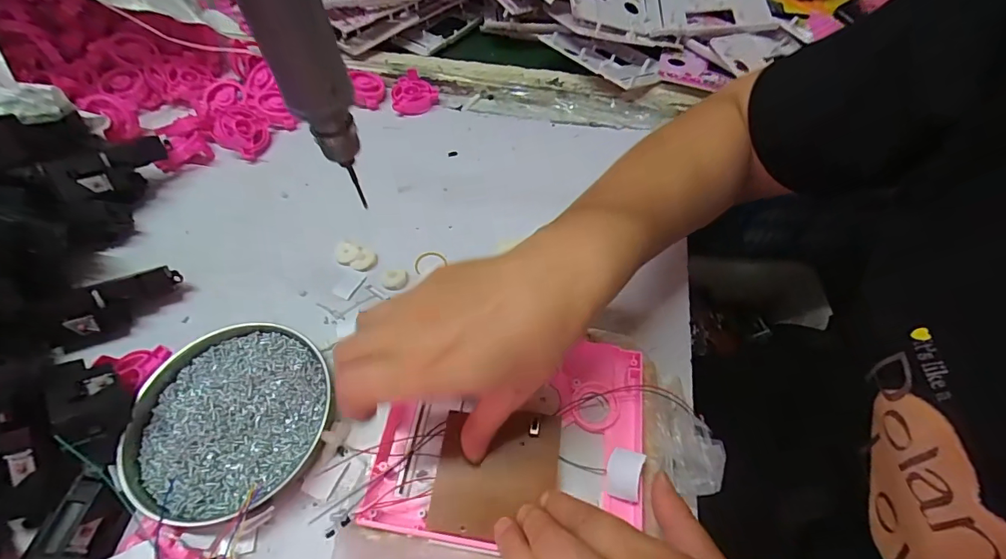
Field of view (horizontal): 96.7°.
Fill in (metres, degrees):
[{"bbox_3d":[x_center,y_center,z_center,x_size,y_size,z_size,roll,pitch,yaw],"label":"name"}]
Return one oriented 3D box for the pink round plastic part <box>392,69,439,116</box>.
[{"bbox_3d":[-0.104,-0.223,0.533,0.053,0.027,0.052,-6,57,-4],"label":"pink round plastic part"}]

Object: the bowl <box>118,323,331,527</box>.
[{"bbox_3d":[-0.192,0.097,0.320,0.126,0.022,0.131,-10,57,-6],"label":"bowl"}]

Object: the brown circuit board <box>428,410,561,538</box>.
[{"bbox_3d":[-0.004,0.115,0.269,0.073,0.007,0.070,4,63,4],"label":"brown circuit board"}]

